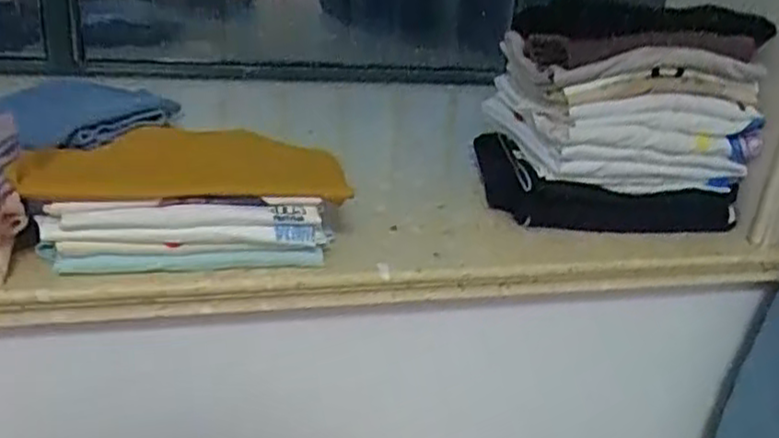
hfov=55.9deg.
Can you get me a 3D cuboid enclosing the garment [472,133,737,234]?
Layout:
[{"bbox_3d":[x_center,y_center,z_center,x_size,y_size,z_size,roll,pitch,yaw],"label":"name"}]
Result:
[{"bbox_3d":[0.262,-0.059,0.932,0.272,0.070,0.211,1,27,-6],"label":"garment"}]

